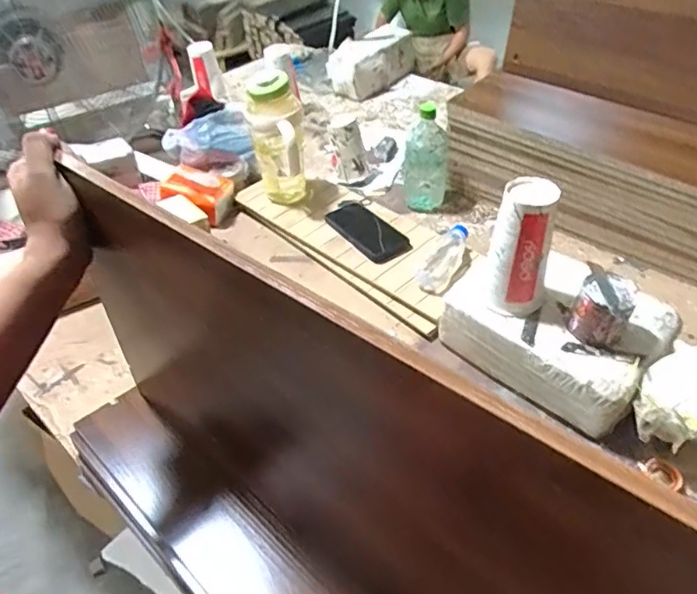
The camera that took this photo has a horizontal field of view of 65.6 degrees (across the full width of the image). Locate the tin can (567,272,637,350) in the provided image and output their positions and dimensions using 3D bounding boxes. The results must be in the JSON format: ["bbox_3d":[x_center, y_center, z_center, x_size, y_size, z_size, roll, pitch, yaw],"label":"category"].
[{"bbox_3d":[0.311,0.017,0.666,0.066,0.077,0.066,19,47,24],"label":"tin can"}]

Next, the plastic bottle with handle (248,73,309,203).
[{"bbox_3d":[-0.129,-0.282,0.986,0.092,0.238,0.140,-9,42,-5],"label":"plastic bottle with handle"}]

